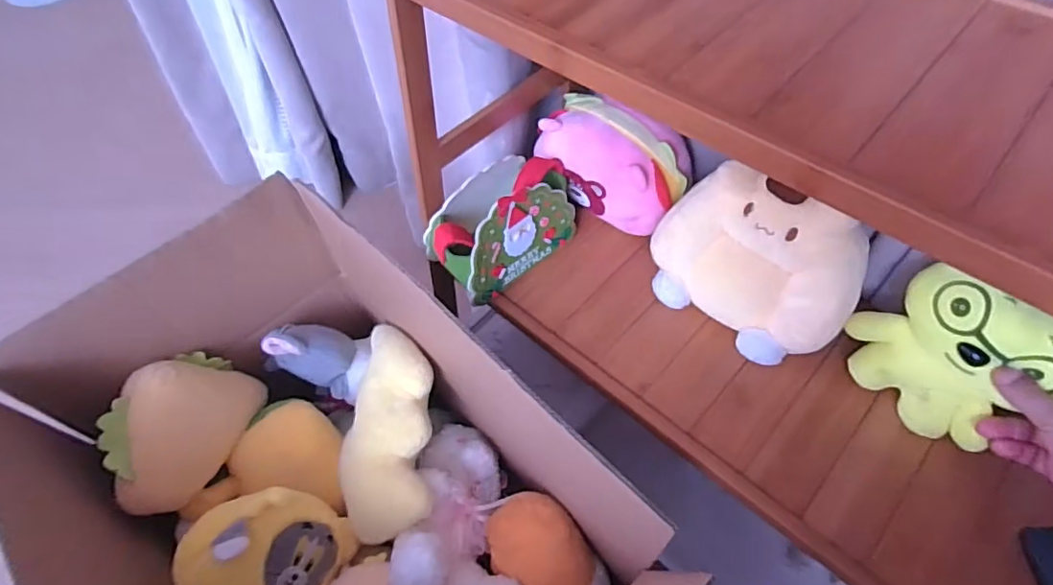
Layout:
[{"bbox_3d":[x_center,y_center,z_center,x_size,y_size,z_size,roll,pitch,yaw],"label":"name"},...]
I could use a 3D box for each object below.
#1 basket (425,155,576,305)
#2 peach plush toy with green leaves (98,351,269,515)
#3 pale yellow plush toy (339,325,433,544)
[{"bbox_3d":[-0.028,-0.088,0.640,0.181,0.126,0.093,-39,62,-22],"label":"basket"},{"bbox_3d":[-0.441,0.166,0.703,0.104,0.127,0.192,15,57,13],"label":"peach plush toy with green leaves"},{"bbox_3d":[-0.187,0.164,0.752,0.123,0.078,0.260,-4,55,0],"label":"pale yellow plush toy"}]

